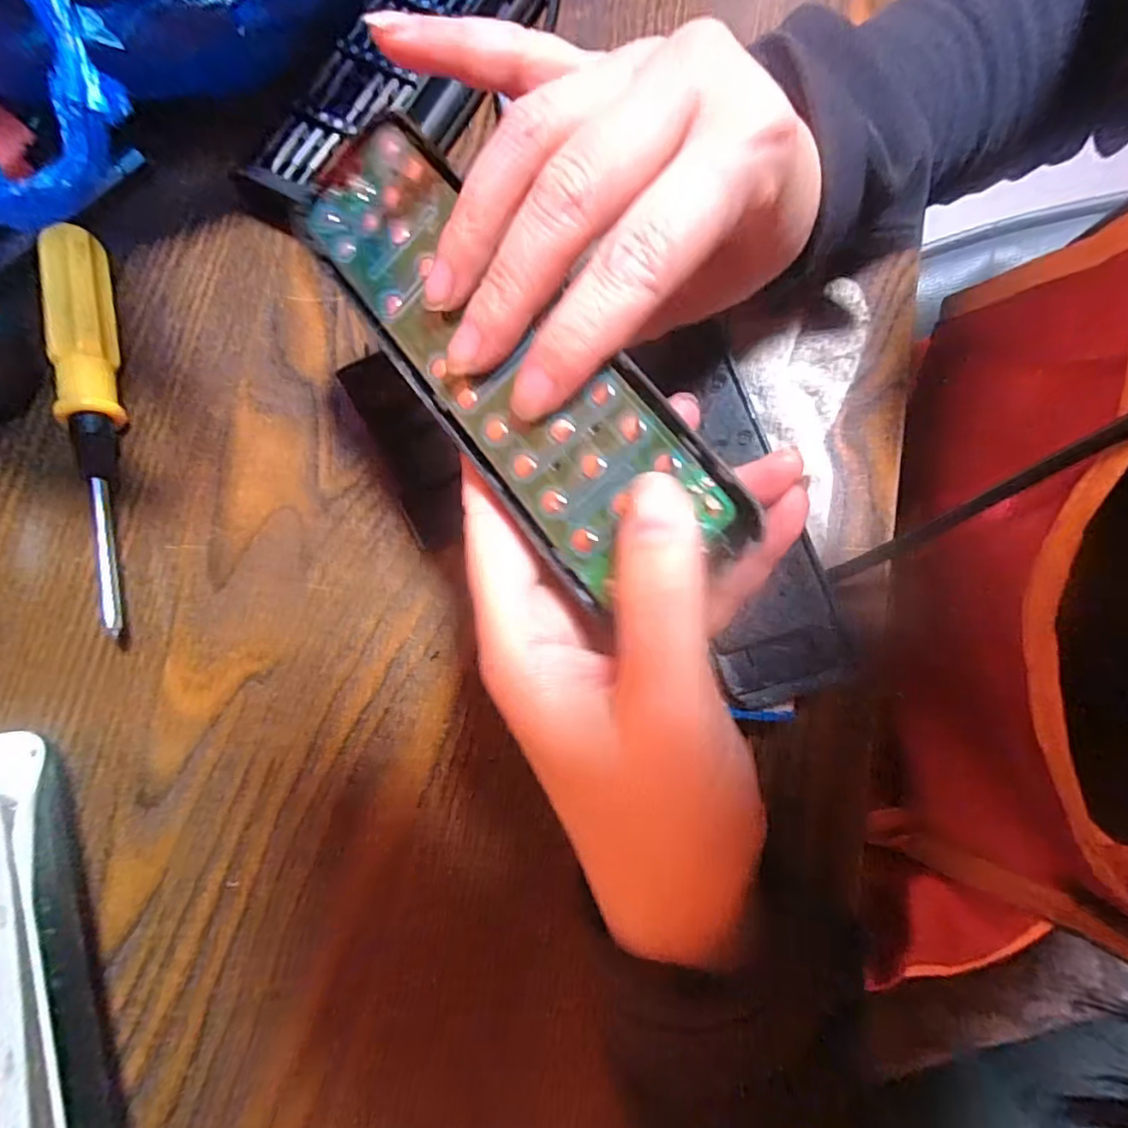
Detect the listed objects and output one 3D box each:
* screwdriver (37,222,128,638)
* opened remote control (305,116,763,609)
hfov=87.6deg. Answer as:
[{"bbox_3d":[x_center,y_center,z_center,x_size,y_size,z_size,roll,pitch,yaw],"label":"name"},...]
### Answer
[{"bbox_3d":[-0.169,-0.049,0.211,0.016,0.026,0.145,-8,79,-3],"label":"screwdriver"},{"bbox_3d":[-0.017,-0.054,0.153,0.042,0.016,0.146,-42,76,12],"label":"opened remote control"}]

